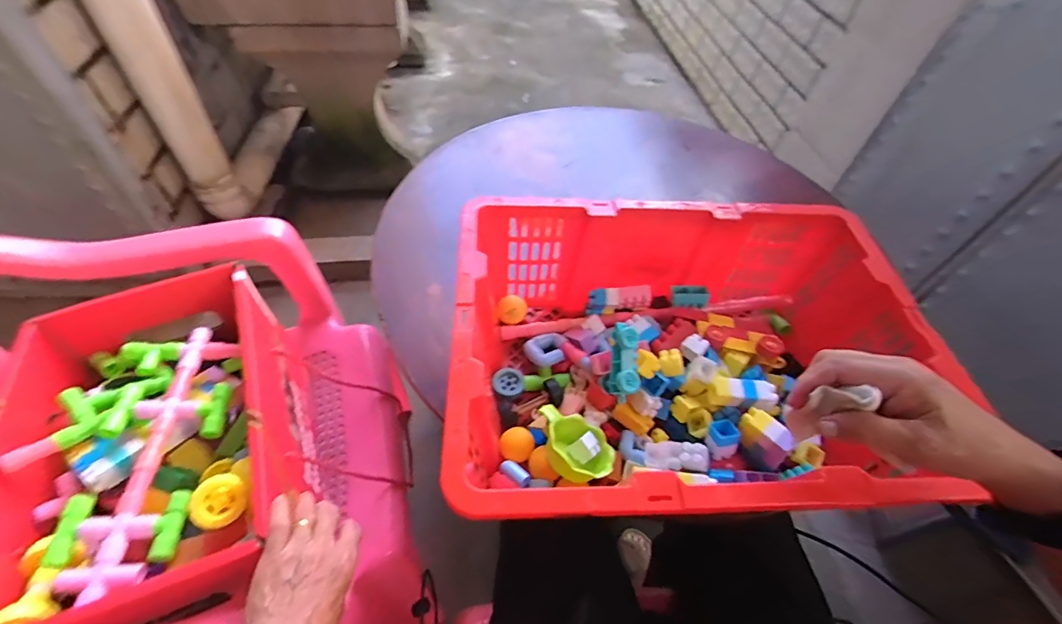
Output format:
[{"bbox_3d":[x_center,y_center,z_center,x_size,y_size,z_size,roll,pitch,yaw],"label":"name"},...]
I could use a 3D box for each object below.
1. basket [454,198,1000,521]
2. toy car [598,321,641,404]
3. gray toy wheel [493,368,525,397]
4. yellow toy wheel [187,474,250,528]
[{"bbox_3d":[0.155,0.052,0.508,0.451,0.157,0.340,1,52,-4],"label":"basket"},{"bbox_3d":[0.103,0.056,0.523,0.031,0.038,0.083,9,73,-6],"label":"toy car"},{"bbox_3d":[-0.028,0.084,0.572,0.036,0.013,0.042,-7,53,-10],"label":"gray toy wheel"},{"bbox_3d":[-0.293,0.179,0.441,0.046,0.017,0.046,7,66,-16],"label":"yellow toy wheel"}]

